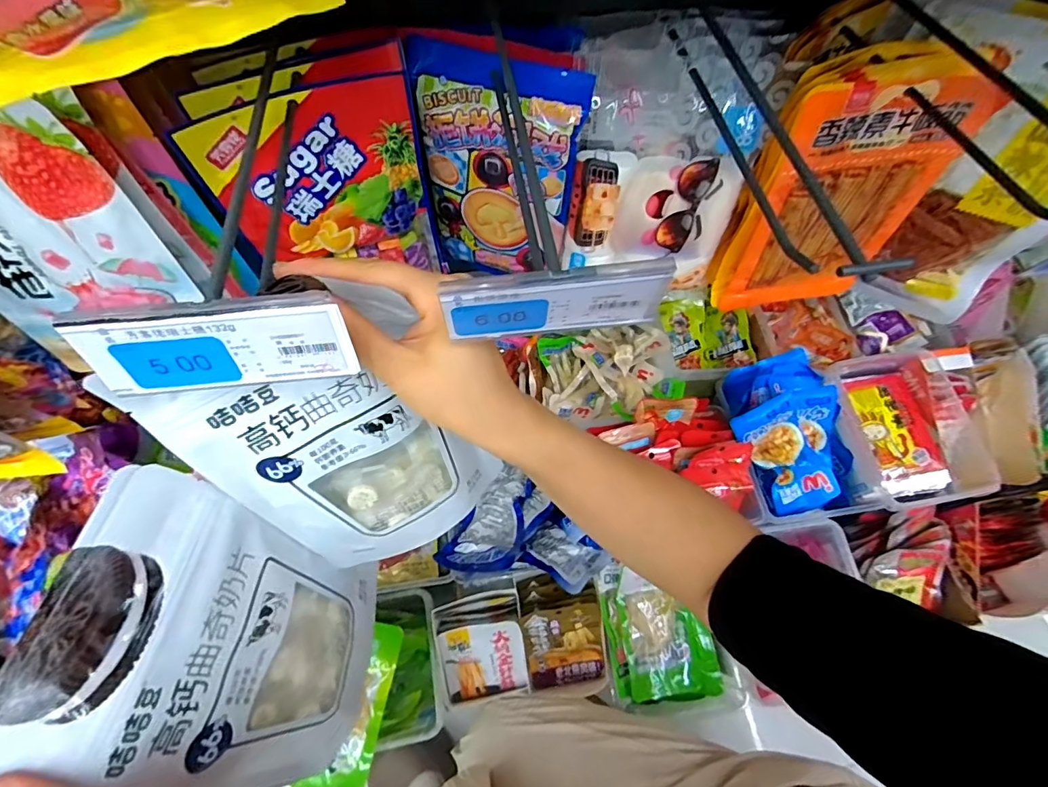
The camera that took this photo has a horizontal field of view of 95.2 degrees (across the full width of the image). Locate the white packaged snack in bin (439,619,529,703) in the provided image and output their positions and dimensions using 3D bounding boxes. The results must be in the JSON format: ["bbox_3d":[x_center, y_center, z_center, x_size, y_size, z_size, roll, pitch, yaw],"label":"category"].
[{"bbox_3d":[-0.048,0.325,0.588,0.097,0.017,0.103,-8,107,-3],"label":"white packaged snack in bin"}]

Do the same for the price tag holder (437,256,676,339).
[{"bbox_3d":[0.015,-0.042,0.218,0.098,0.041,0.008,-6,65,-6],"label":"price tag holder"}]

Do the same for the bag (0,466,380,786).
[{"bbox_3d":[-0.173,0.162,0.307,0.025,0.237,0.154,-6,59,20],"label":"bag"}]

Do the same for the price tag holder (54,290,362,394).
[{"bbox_3d":[-0.127,-0.020,0.201,0.102,0.043,0.005,-7,47,-6],"label":"price tag holder"}]

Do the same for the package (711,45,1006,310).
[{"bbox_3d":[0.287,-0.171,0.441,0.166,0.233,0.045,-5,59,2],"label":"package"}]

